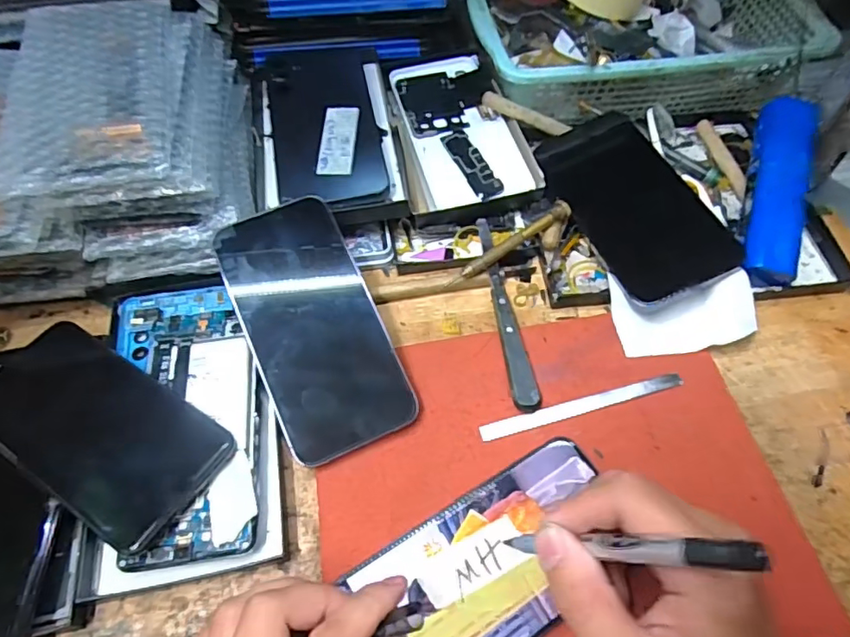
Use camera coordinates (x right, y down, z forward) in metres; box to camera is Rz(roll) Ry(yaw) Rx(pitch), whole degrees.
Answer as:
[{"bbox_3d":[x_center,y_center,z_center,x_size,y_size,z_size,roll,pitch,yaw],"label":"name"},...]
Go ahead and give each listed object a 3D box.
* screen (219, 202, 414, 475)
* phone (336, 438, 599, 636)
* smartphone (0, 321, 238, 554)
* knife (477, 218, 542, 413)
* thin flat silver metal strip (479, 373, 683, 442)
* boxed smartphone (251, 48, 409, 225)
[{"bbox_3d":[-0.069,0.002,0.335,0.076,0.009,0.158,-22,79,-14],"label":"screen"},{"bbox_3d":[0.034,0.125,0.283,0.149,0.010,0.075,-30,67,-17],"label":"phone"},{"bbox_3d":[-0.187,0.058,0.310,0.153,0.011,0.076,28,62,17],"label":"smartphone"},{"bbox_3d":[0.054,-0.009,0.364,0.018,0.007,0.144,-6,58,-3],"label":"knife"},{"bbox_3d":[0.096,0.052,0.335,0.129,0.004,0.009,-14,59,-8],"label":"thin flat silver metal strip"},{"bbox_3d":[-0.077,-0.143,0.427,0.107,0.028,0.161,-9,58,-5],"label":"boxed smartphone"}]

